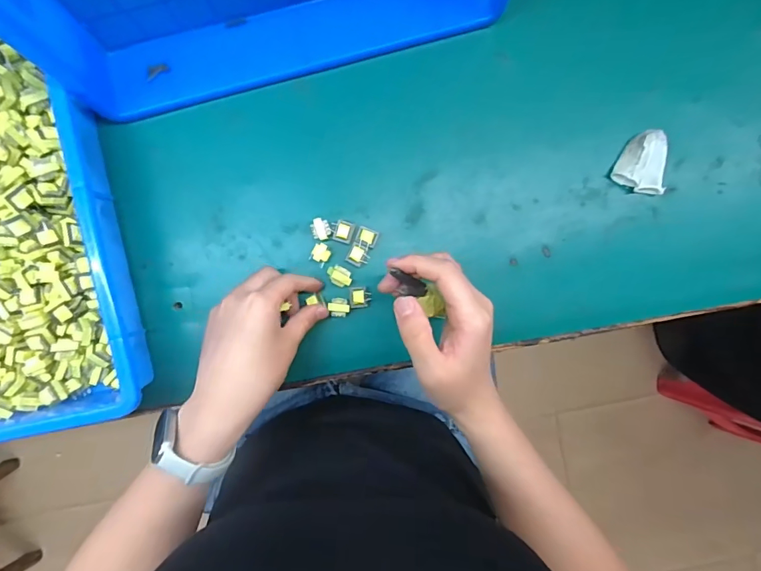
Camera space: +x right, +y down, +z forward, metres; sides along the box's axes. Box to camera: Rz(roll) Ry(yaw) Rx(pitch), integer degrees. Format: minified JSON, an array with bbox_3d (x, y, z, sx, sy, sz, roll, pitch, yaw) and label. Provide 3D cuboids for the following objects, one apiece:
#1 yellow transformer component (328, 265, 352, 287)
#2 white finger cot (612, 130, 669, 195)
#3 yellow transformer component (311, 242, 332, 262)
[{"bbox_3d":[-0.038,-0.009,0.409,0.024,0.010,0.017,36,91,-4],"label":"yellow transformer component"},{"bbox_3d":[0.252,-0.118,0.415,0.049,0.012,0.056,19,92,-3],"label":"white finger cot"},{"bbox_3d":[-0.054,-0.030,0.405,0.016,0.015,0.017,0,93,-3],"label":"yellow transformer component"}]

